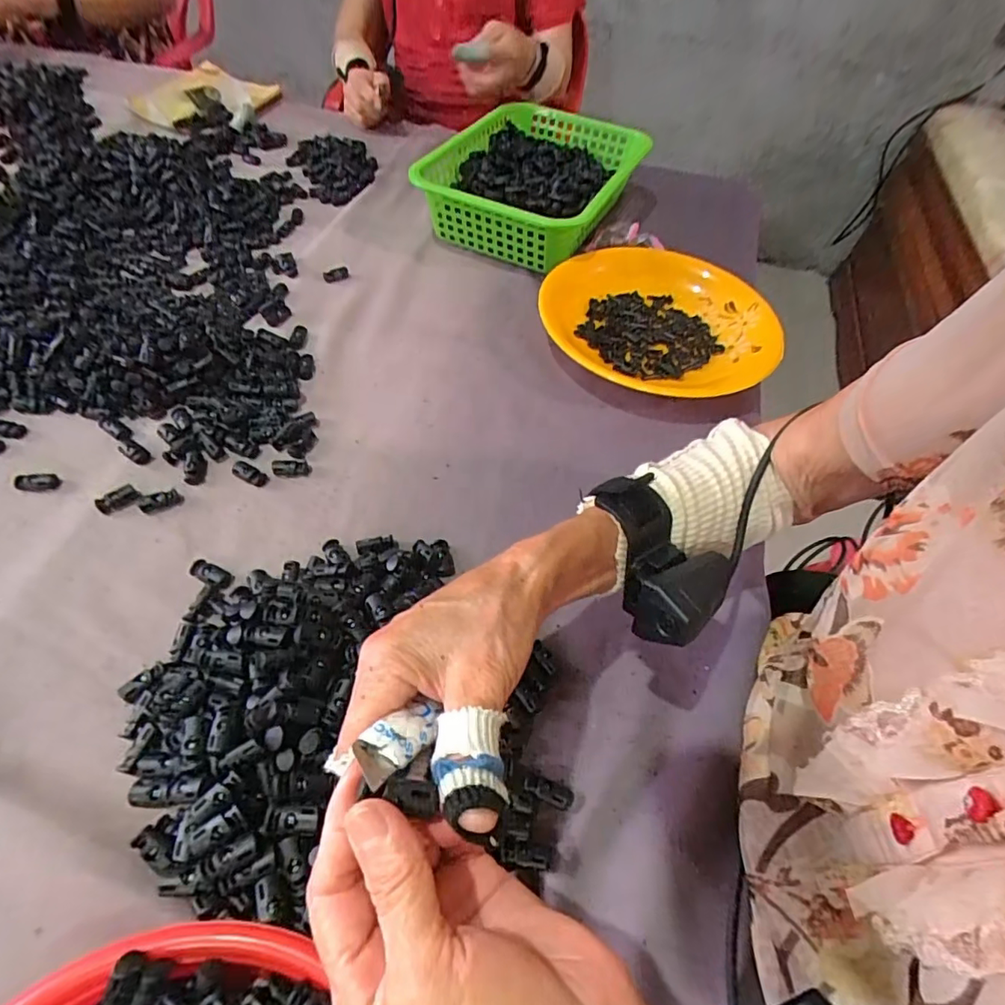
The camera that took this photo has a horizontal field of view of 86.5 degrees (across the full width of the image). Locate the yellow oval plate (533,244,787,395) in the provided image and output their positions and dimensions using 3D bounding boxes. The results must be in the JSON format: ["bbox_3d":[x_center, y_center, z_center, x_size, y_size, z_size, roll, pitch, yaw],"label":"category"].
[{"bbox_3d":[0.156,-0.183,0.563,0.235,0.052,0.226,38,59,20],"label":"yellow oval plate"}]

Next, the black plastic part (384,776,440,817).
[{"bbox_3d":[-0.031,0.102,0.185,0.018,0.006,0.010,8,54,0],"label":"black plastic part"}]

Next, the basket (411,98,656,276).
[{"bbox_3d":[0.045,-0.410,0.692,0.213,0.086,0.314,23,55,11],"label":"basket"}]

